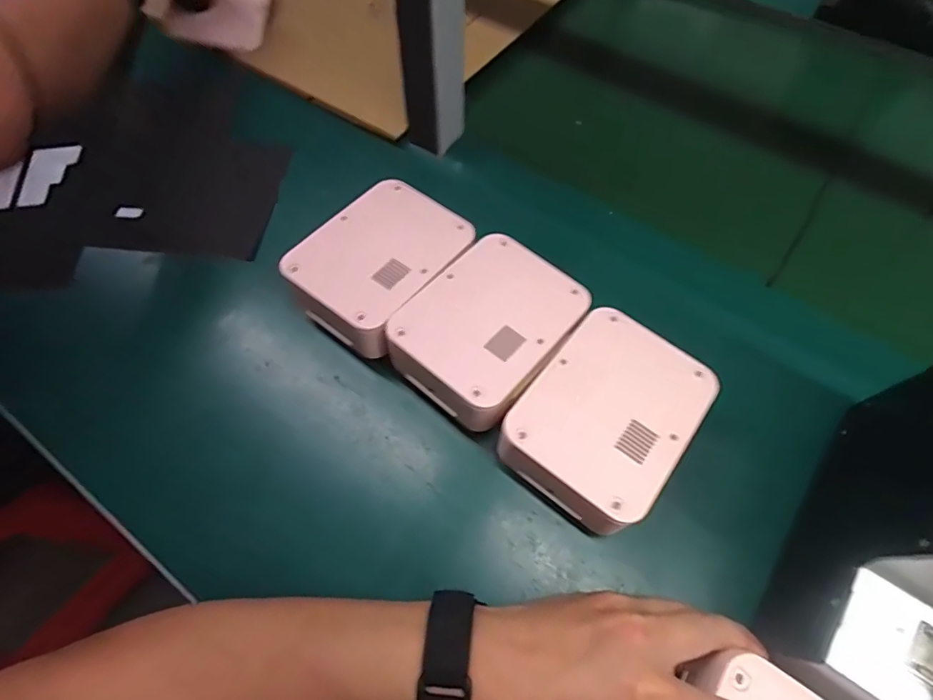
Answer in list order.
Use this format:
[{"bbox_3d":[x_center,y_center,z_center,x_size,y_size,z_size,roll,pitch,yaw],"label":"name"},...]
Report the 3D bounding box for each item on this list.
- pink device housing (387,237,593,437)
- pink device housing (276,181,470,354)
[{"bbox_3d":[0.017,-0.018,0.367,0.102,0.038,0.130,35,67,17],"label":"pink device housing"},{"bbox_3d":[-0.065,-0.064,0.406,0.097,0.066,0.130,35,67,17],"label":"pink device housing"}]

